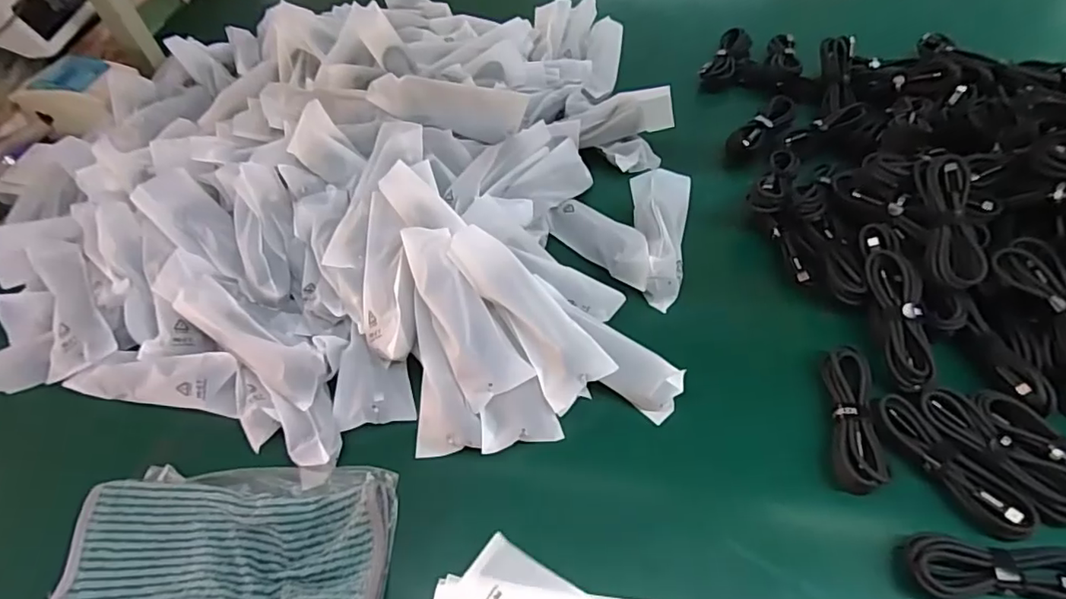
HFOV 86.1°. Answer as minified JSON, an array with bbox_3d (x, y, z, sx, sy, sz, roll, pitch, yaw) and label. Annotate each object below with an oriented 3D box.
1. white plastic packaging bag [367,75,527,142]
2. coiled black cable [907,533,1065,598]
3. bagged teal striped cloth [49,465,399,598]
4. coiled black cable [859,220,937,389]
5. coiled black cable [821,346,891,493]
[{"bbox_3d":[-0.085,-0.191,0.567,0.152,0.049,0.013,9,9,-4],"label":"white plastic packaging bag"},{"bbox_3d":[0.292,0.169,0.355,0.113,0.026,0.034,0,53,6],"label":"coiled black cable"},{"bbox_3d":[-0.203,0.186,0.389,0.230,0.031,0.152,-2,53,5],"label":"bagged teal striped cloth"},{"bbox_3d":[0.291,-0.002,0.453,0.035,0.026,0.140,0,64,5],"label":"coiled black cable"},{"bbox_3d":[0.238,0.088,0.423,0.031,0.032,0.106,5,54,10],"label":"coiled black cable"}]

